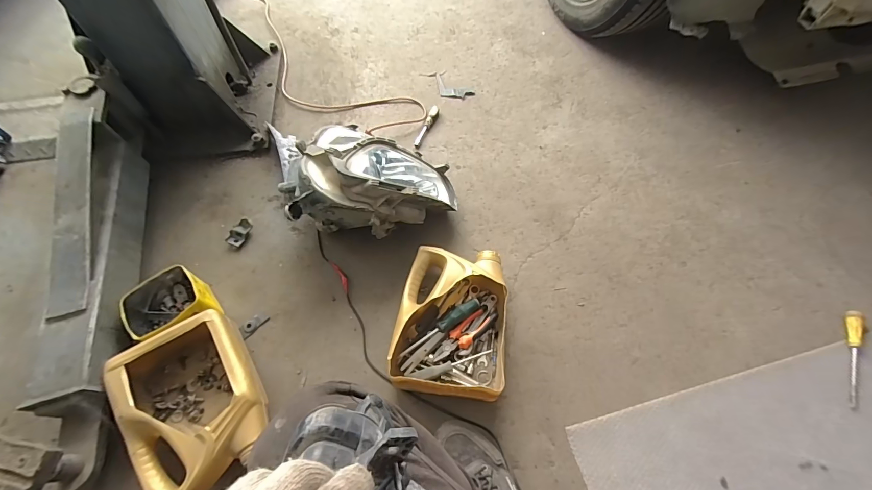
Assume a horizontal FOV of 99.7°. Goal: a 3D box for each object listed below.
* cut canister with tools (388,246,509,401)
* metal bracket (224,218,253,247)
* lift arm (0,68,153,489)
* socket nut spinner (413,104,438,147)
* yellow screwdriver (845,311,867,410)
[{"bbox_3d":[0.034,0.146,0.730,0.205,0.089,0.286,5,60,5],"label":"cut canister with tools"},{"bbox_3d":[-0.473,-0.028,0.886,0.038,0.024,0.068,14,61,10],"label":"metal bracket"},{"bbox_3d":[-0.692,0.009,0.740,0.122,0.155,0.881,-15,61,-5],"label":"lift arm"},{"bbox_3d":[-0.025,-0.348,1.067,0.026,0.021,0.174,16,62,11],"label":"socket nut spinner"},{"bbox_3d":[0.811,0.215,0.705,0.020,0.031,0.192,21,63,13],"label":"yellow screwdriver"}]

